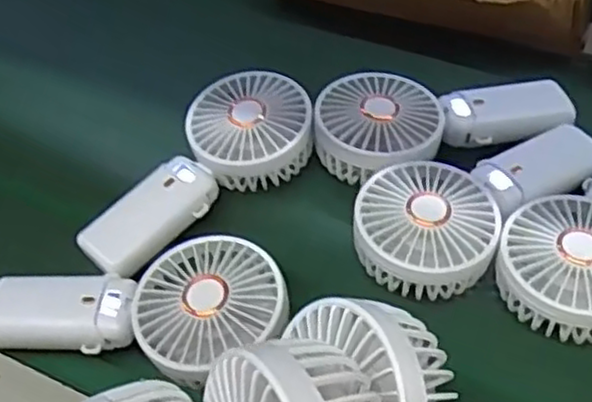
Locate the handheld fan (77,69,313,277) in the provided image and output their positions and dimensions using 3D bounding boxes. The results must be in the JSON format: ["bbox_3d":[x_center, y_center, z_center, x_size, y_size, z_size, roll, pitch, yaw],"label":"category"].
[{"bbox_3d":[-0.066,-0.020,0.491,0.084,0.036,0.181,34,63,27],"label":"handheld fan"}]

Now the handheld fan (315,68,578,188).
[{"bbox_3d":[0.102,-0.066,0.506,0.180,0.035,0.090,-14,53,-5],"label":"handheld fan"}]

